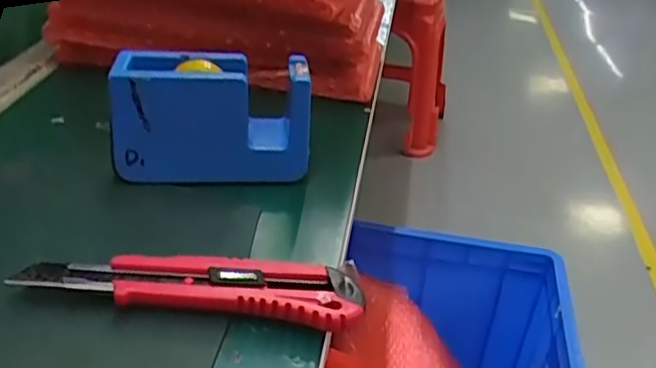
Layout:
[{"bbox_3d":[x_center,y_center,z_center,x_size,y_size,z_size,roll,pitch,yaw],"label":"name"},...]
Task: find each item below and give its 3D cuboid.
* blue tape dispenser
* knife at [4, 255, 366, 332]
[{"bbox_3d":[-0.076,-0.043,0.440,0.128,0.086,0.051,2,33,-4],"label":"blue tape dispenser"},{"bbox_3d":[-0.070,0.054,0.341,0.174,0.022,0.034,6,33,3],"label":"knife"}]

